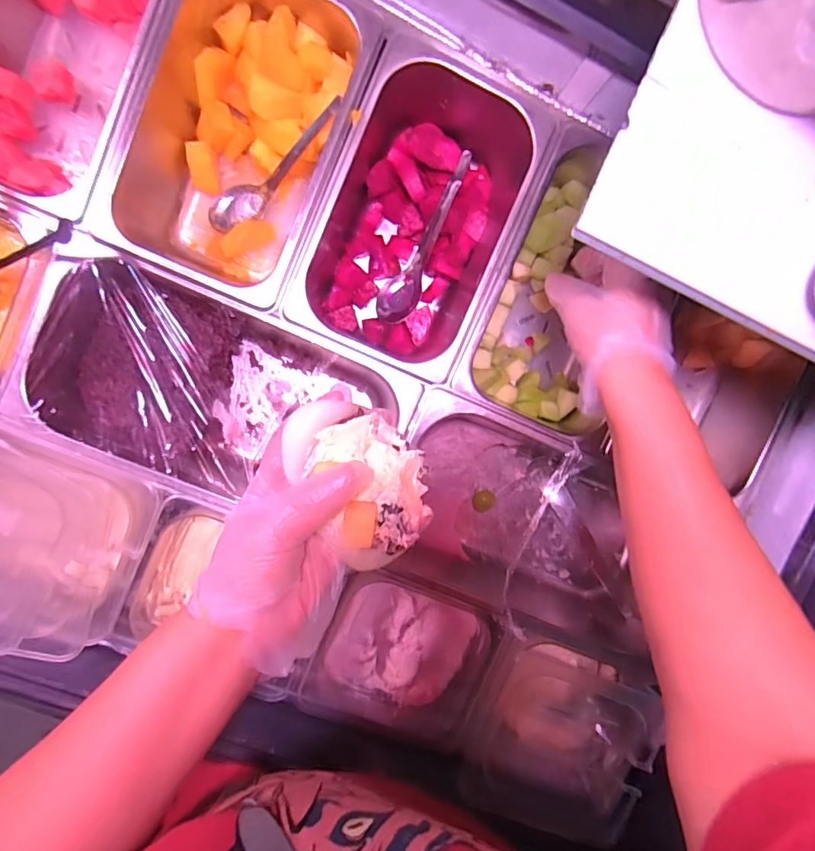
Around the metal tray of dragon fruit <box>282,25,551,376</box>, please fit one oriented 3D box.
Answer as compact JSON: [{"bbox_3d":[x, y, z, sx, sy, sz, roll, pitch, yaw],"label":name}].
[{"bbox_3d":[0.008,-0.190,0.449,0.157,0.095,0.254,22,93,-8],"label":"metal tray of dragon fruit"}]

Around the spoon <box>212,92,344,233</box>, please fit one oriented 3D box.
[{"bbox_3d":[-0.118,-0.232,0.430,0.163,0.035,0.032,-24,100,31],"label":"spoon"}]

